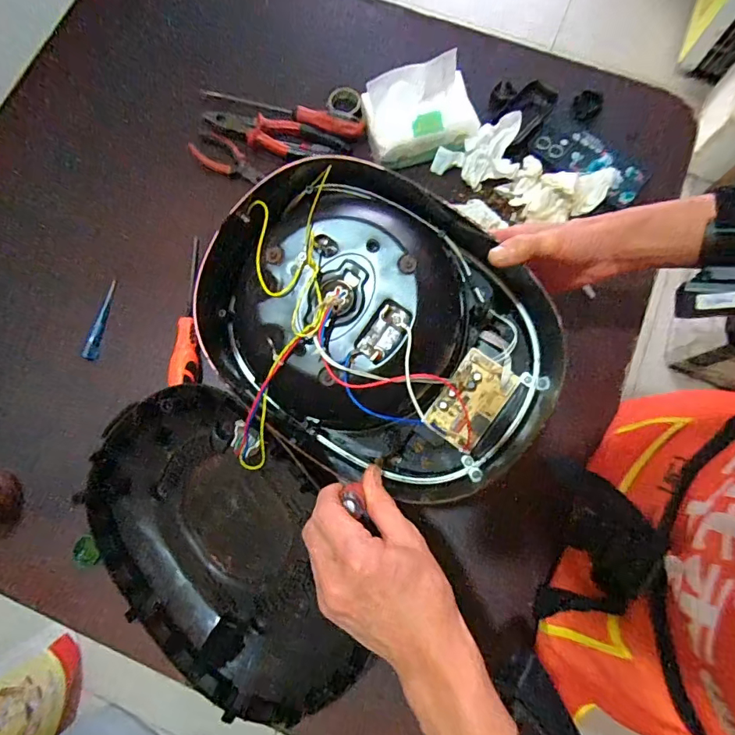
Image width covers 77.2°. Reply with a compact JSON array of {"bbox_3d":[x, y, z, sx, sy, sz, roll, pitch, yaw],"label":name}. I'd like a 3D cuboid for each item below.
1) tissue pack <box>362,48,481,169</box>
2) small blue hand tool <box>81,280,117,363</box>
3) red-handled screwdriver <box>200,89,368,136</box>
[{"bbox_3d":[0.070,-0.337,0.605,0.140,0.075,0.092,-19,77,-4],"label":"tissue pack"},{"bbox_3d":[-0.348,-0.062,0.602,0.018,0.010,0.106,13,77,3],"label":"small blue hand tool"},{"bbox_3d":[-0.118,-0.367,0.643,0.245,0.022,0.028,19,77,4],"label":"red-handled screwdriver"}]

